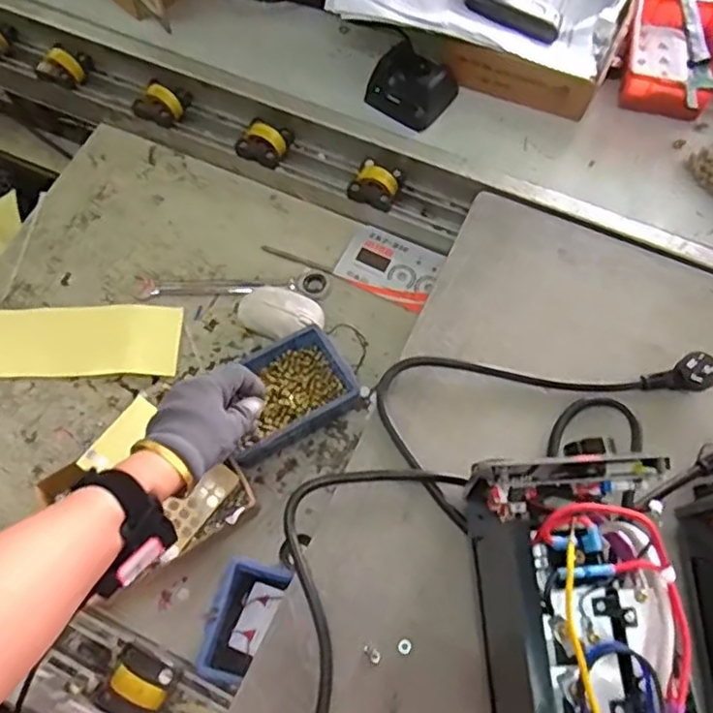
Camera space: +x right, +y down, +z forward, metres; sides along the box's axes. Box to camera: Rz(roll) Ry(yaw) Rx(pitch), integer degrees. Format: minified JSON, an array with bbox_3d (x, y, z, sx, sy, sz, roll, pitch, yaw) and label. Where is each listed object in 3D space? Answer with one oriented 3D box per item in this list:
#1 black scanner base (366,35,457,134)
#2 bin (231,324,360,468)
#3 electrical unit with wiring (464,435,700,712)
[{"bbox_3d":[0.062,-0.306,0.719,0.082,0.047,0.076,36,72,15],"label":"black scanner base"},{"bbox_3d":[-0.073,0.039,0.650,0.137,0.043,0.095,-29,68,-10],"label":"bin"},{"bbox_3d":[0.152,0.188,0.436,0.116,0.154,0.208,-4,67,-1],"label":"electrical unit with wiring"}]

